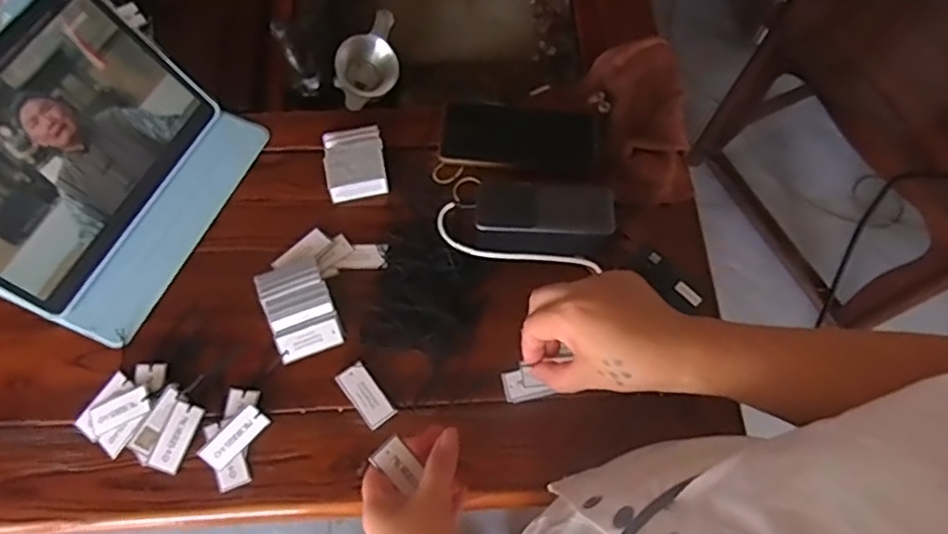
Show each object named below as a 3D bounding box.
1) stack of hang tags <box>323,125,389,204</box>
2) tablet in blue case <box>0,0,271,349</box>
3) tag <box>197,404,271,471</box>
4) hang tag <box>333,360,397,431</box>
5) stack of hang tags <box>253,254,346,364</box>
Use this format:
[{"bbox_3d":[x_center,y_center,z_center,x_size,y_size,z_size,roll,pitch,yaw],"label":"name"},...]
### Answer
[{"bbox_3d":[-0.126,-0.114,0.676,0.062,0.029,0.081,-9,67,-7],"label":"stack of hang tags"},{"bbox_3d":[-0.360,-0.100,0.595,0.194,0.148,0.267,23,67,7],"label":"tablet in blue case"},{"bbox_3d":[-0.210,0.149,0.563,0.060,0.006,0.025,-43,89,-12],"label":"tag"},{"bbox_3d":[-0.099,0.116,0.585,0.029,0.007,0.061,-37,70,-13],"label":"hang tag"},{"bbox_3d":[-0.166,0.038,0.612,0.061,0.014,0.093,-21,69,-12],"label":"stack of hang tags"}]

